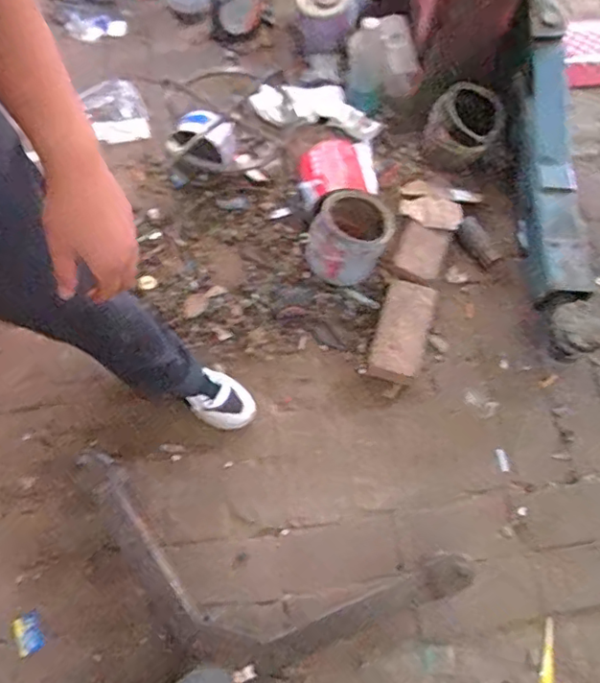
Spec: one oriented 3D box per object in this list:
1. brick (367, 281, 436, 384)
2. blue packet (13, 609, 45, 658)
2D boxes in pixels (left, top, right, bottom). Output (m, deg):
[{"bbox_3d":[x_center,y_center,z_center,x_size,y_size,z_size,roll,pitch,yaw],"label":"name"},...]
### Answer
[{"bbox_3d":[0.230,-0.022,1.263,0.112,0.050,0.234,14,67,5],"label":"brick"},{"bbox_3d":[-0.499,0.536,1.028,0.044,0.009,0.069,-16,63,-35],"label":"blue packet"}]

